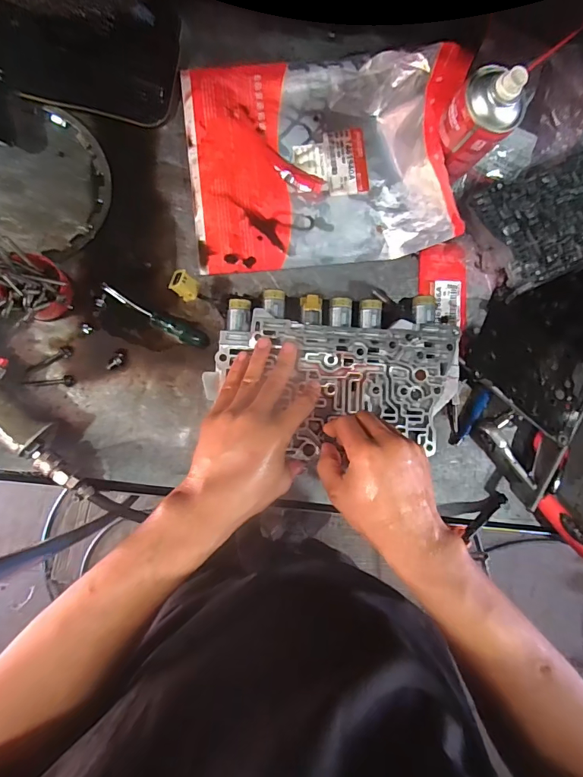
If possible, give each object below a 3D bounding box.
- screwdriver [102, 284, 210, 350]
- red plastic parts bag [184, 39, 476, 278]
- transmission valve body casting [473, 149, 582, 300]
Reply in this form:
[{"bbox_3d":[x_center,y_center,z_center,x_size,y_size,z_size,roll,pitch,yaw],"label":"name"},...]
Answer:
[{"bbox_3d":[-0.163,-0.085,0.512,0.141,0.015,0.020,27,85,-6],"label":"screwdriver"},{"bbox_3d":[0.027,-0.286,0.507,0.294,0.103,0.263,-5,89,-8],"label":"red plastic parts bag"},{"bbox_3d":[0.364,-0.235,0.567,0.235,0.027,0.139,-26,92,-8],"label":"transmission valve body casting"}]

